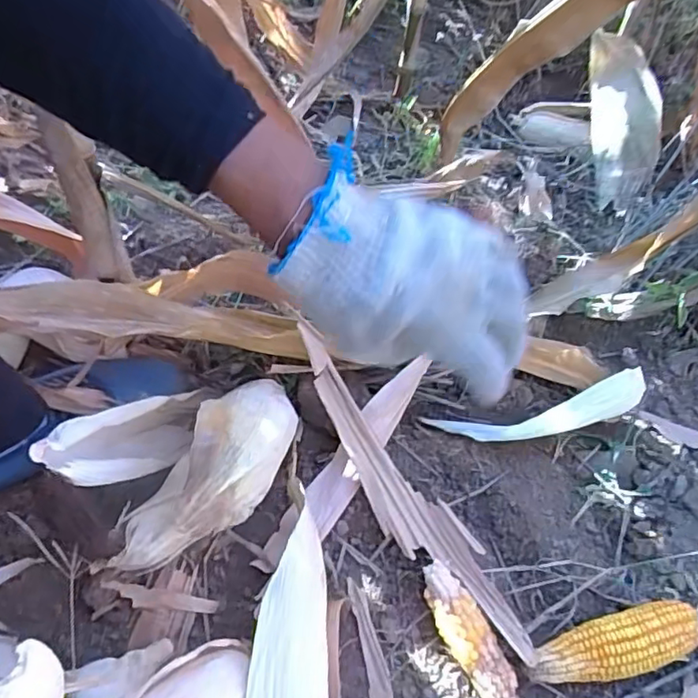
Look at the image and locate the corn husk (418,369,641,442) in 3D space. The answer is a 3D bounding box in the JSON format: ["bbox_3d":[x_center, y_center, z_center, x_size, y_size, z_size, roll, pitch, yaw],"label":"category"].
[{"bbox_3d":[0.188,0.067,0.592,0.214,0.020,0.047,-16,56,11],"label":"corn husk"}]

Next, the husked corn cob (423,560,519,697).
[{"bbox_3d":[0.090,0.221,0.448,0.034,0.043,0.112,-23,61,-19],"label":"husked corn cob"}]

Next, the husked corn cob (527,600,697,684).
[{"bbox_3d":[0.206,0.231,0.457,0.141,0.038,0.042,-11,58,-12],"label":"husked corn cob"}]

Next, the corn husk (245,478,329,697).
[{"bbox_3d":[-0.040,0.220,0.417,0.055,0.060,0.223,3,56,-3],"label":"corn husk"}]

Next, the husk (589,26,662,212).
[{"bbox_3d":[0.264,-0.225,0.571,0.035,0.072,0.172,-4,86,-7],"label":"husk"}]

